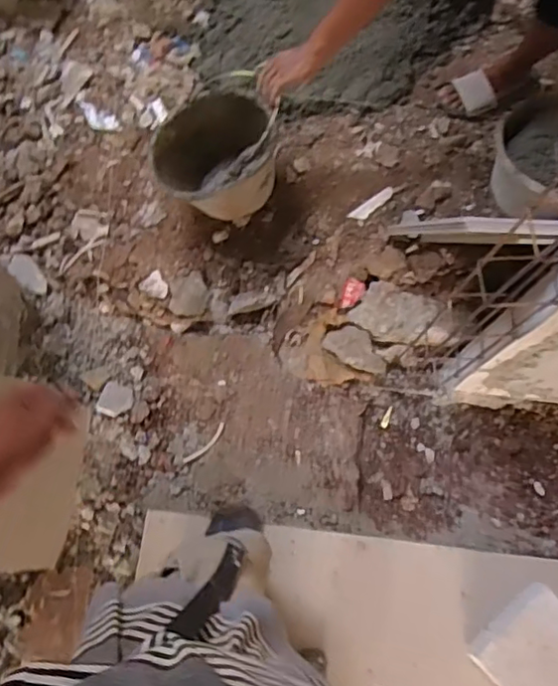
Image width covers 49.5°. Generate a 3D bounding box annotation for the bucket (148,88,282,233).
[{"bbox_3d":[-0.124,-0.423,1.356,0.229,0.223,0.278,36,76,9],"label":"bucket"}]

